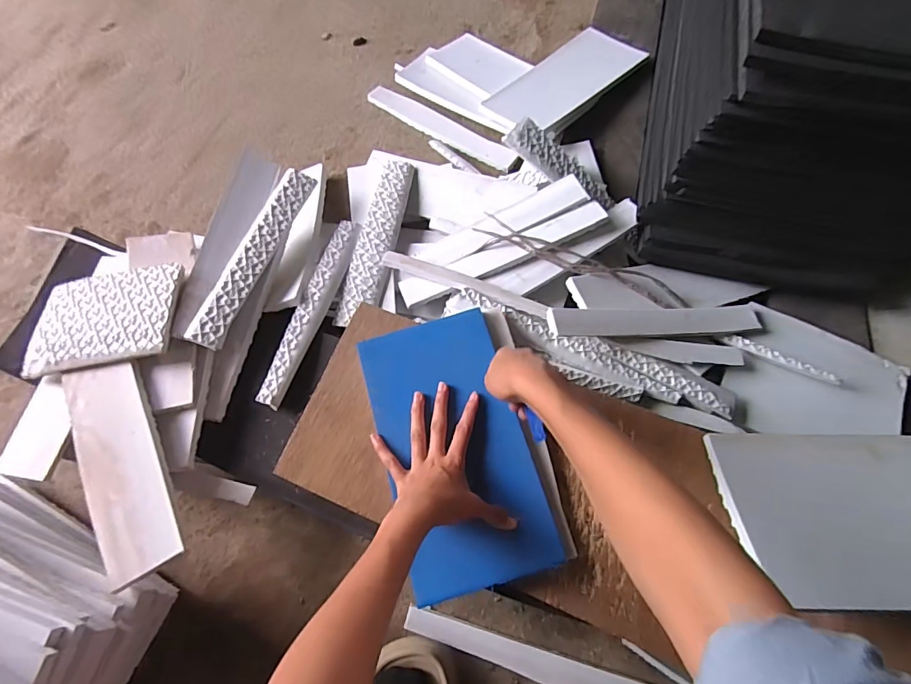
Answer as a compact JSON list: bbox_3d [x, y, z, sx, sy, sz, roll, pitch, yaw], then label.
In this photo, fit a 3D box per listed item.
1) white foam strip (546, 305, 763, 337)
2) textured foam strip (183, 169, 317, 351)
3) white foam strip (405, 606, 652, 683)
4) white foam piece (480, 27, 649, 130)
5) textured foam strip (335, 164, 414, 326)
[{"bbox_3d":[0.245,-0.026,0.583,0.283,0.019,0.040,-2,68,-14],"label":"white foam strip"},{"bbox_3d":[-0.255,-0.117,0.614,0.041,0.011,0.278,22,62,-7],"label":"textured foam strip"},{"bbox_3d":[0.084,0.349,0.521,0.283,0.016,0.036,15,70,8],"label":"white foam strip"},{"bbox_3d":[0.179,-0.426,0.778,0.265,0.013,0.129,-41,64,-16],"label":"white foam piece"},{"bbox_3d":[-0.108,-0.146,0.669,0.054,0.020,0.273,7,69,5],"label":"textured foam strip"}]

